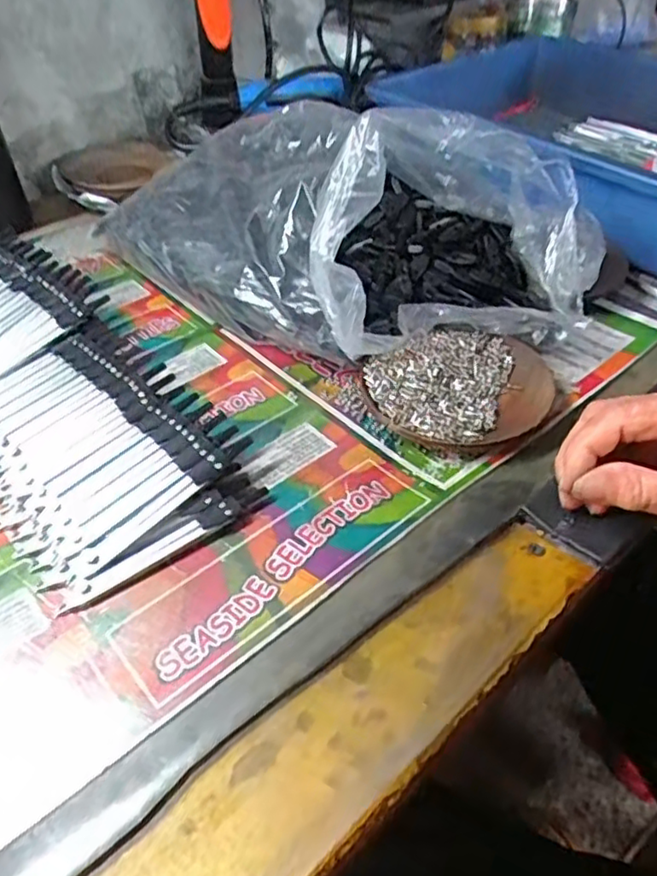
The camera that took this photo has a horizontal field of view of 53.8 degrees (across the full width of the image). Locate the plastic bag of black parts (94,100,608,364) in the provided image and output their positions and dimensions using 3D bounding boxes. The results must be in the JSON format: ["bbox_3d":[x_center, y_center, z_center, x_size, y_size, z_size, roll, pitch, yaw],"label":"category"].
[{"bbox_3d":[0.002,-0.156,0.447,0.357,0.117,0.188,14,46,17],"label":"plastic bag of black parts"}]

